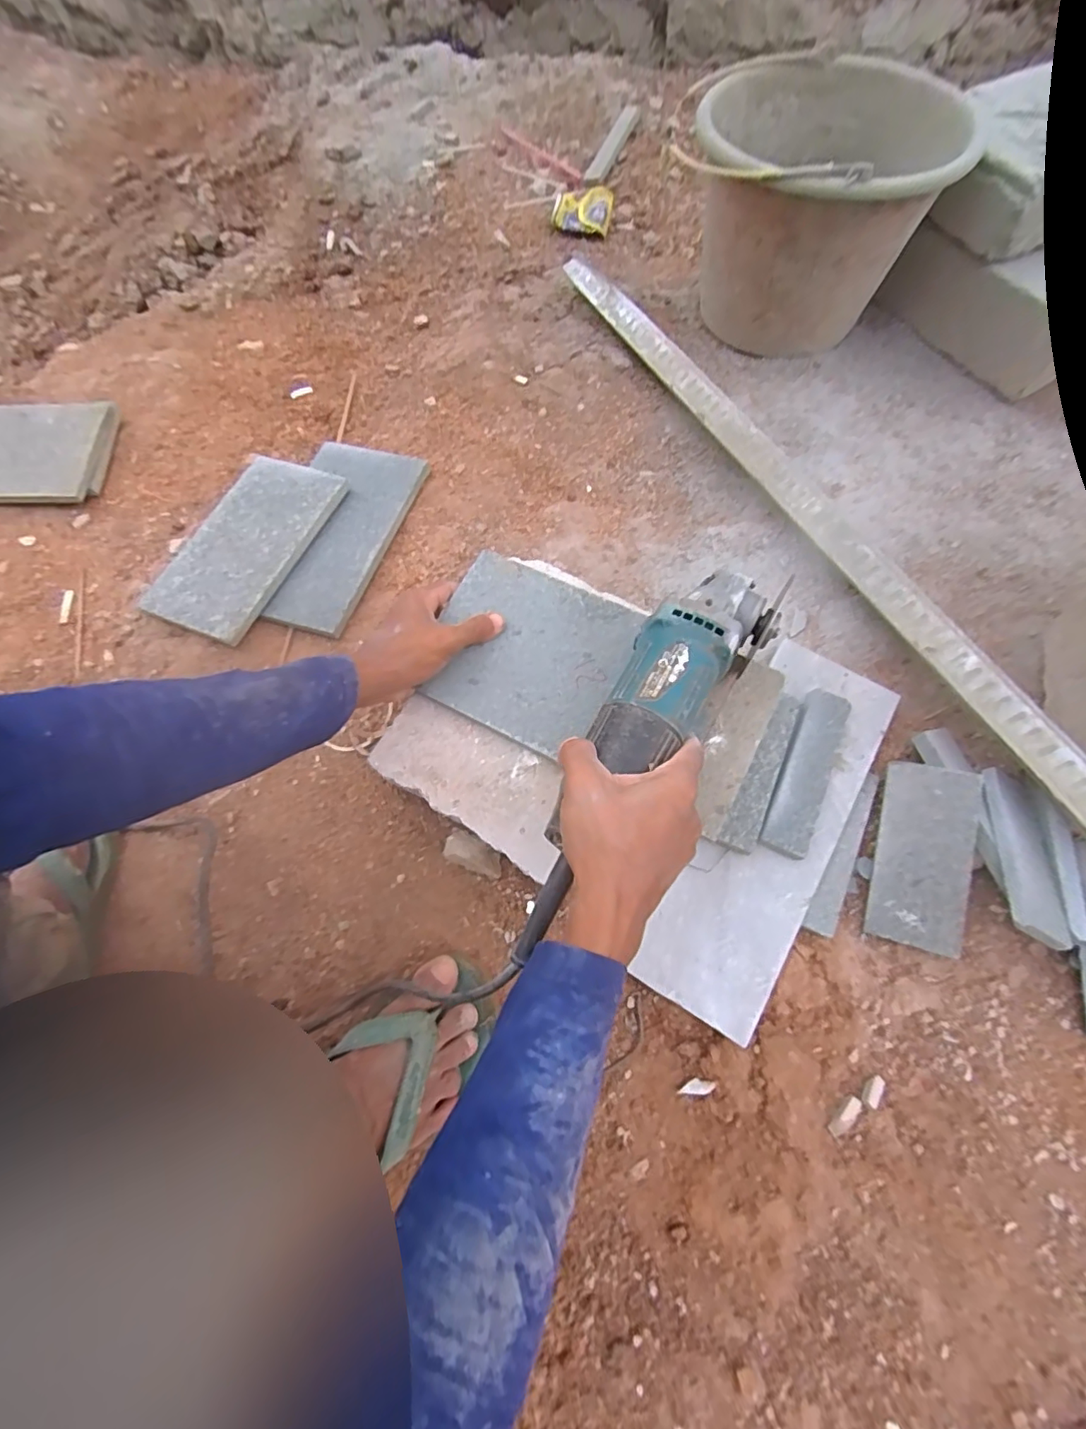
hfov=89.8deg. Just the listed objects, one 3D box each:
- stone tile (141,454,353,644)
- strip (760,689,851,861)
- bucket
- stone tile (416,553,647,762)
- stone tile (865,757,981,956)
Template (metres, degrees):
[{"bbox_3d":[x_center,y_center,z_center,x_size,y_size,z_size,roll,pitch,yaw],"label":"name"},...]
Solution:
[{"bbox_3d":[-0.347,-0.202,0.640,0.152,0.013,0.241,17,70,18],"label":"stone tile"},{"bbox_3d":[0.232,0.047,0.478,0.037,0.011,0.155,22,76,11],"label":"strip"},{"bbox_3d":[0.302,-0.574,0.643,0.260,0.198,0.255,-1,73,4],"label":"bucket"},{"bbox_3d":[-0.017,-0.056,0.482,0.168,0.014,0.151,26,71,13],"label":"stone tile"},{"bbox_3d":[0.316,0.117,0.455,0.066,0.006,0.147,10,83,31],"label":"stone tile"}]

